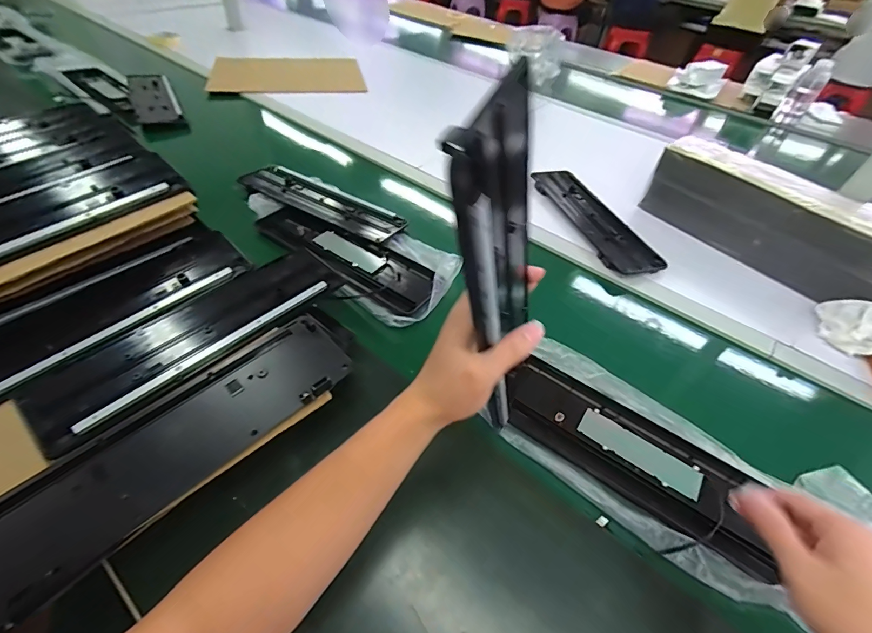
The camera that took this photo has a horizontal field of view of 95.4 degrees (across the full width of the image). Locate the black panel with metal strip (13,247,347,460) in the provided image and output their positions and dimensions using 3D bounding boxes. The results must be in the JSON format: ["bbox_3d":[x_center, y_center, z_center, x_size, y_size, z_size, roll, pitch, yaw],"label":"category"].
[{"bbox_3d":[-0.285,0.012,0.480,0.109,0.014,0.343,34,53,24],"label":"black panel with metal strip"}]

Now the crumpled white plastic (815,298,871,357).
[{"bbox_3d":[0.656,0.007,0.615,0.076,0.072,0.101,25,50,17],"label":"crumpled white plastic"}]

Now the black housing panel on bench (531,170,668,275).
[{"bbox_3d":[0.314,-0.205,0.809,0.121,0.020,0.346,-11,49,-15],"label":"black housing panel on bench"}]

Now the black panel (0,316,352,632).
[{"bbox_3d":[-0.252,0.121,0.394,0.100,0.033,0.351,38,54,26],"label":"black panel"}]

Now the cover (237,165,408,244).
[{"bbox_3d":[-0.226,-0.227,0.781,0.345,0.019,0.098,24,49,16],"label":"cover"}]

